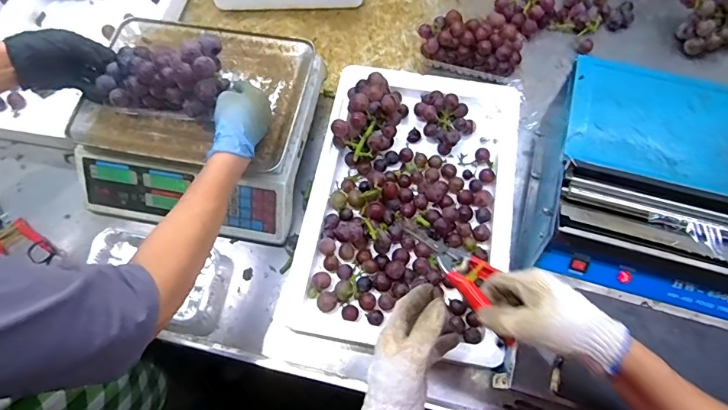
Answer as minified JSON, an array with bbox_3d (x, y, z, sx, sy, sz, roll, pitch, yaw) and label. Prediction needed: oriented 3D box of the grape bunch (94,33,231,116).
[{"bbox_3d":[-0.269,-0.174,0.627,0.189,0.090,0.092,0,63,22],"label":"grape bunch"}]

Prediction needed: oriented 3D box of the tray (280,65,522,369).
[{"bbox_3d":[0.073,-0.026,0.656,0.308,0.089,0.461,10,68,6],"label":"tray"}]

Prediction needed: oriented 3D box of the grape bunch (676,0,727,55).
[{"bbox_3d":[0.640,-0.324,0.797,0.157,0.093,0.105,39,74,17],"label":"grape bunch"}]

